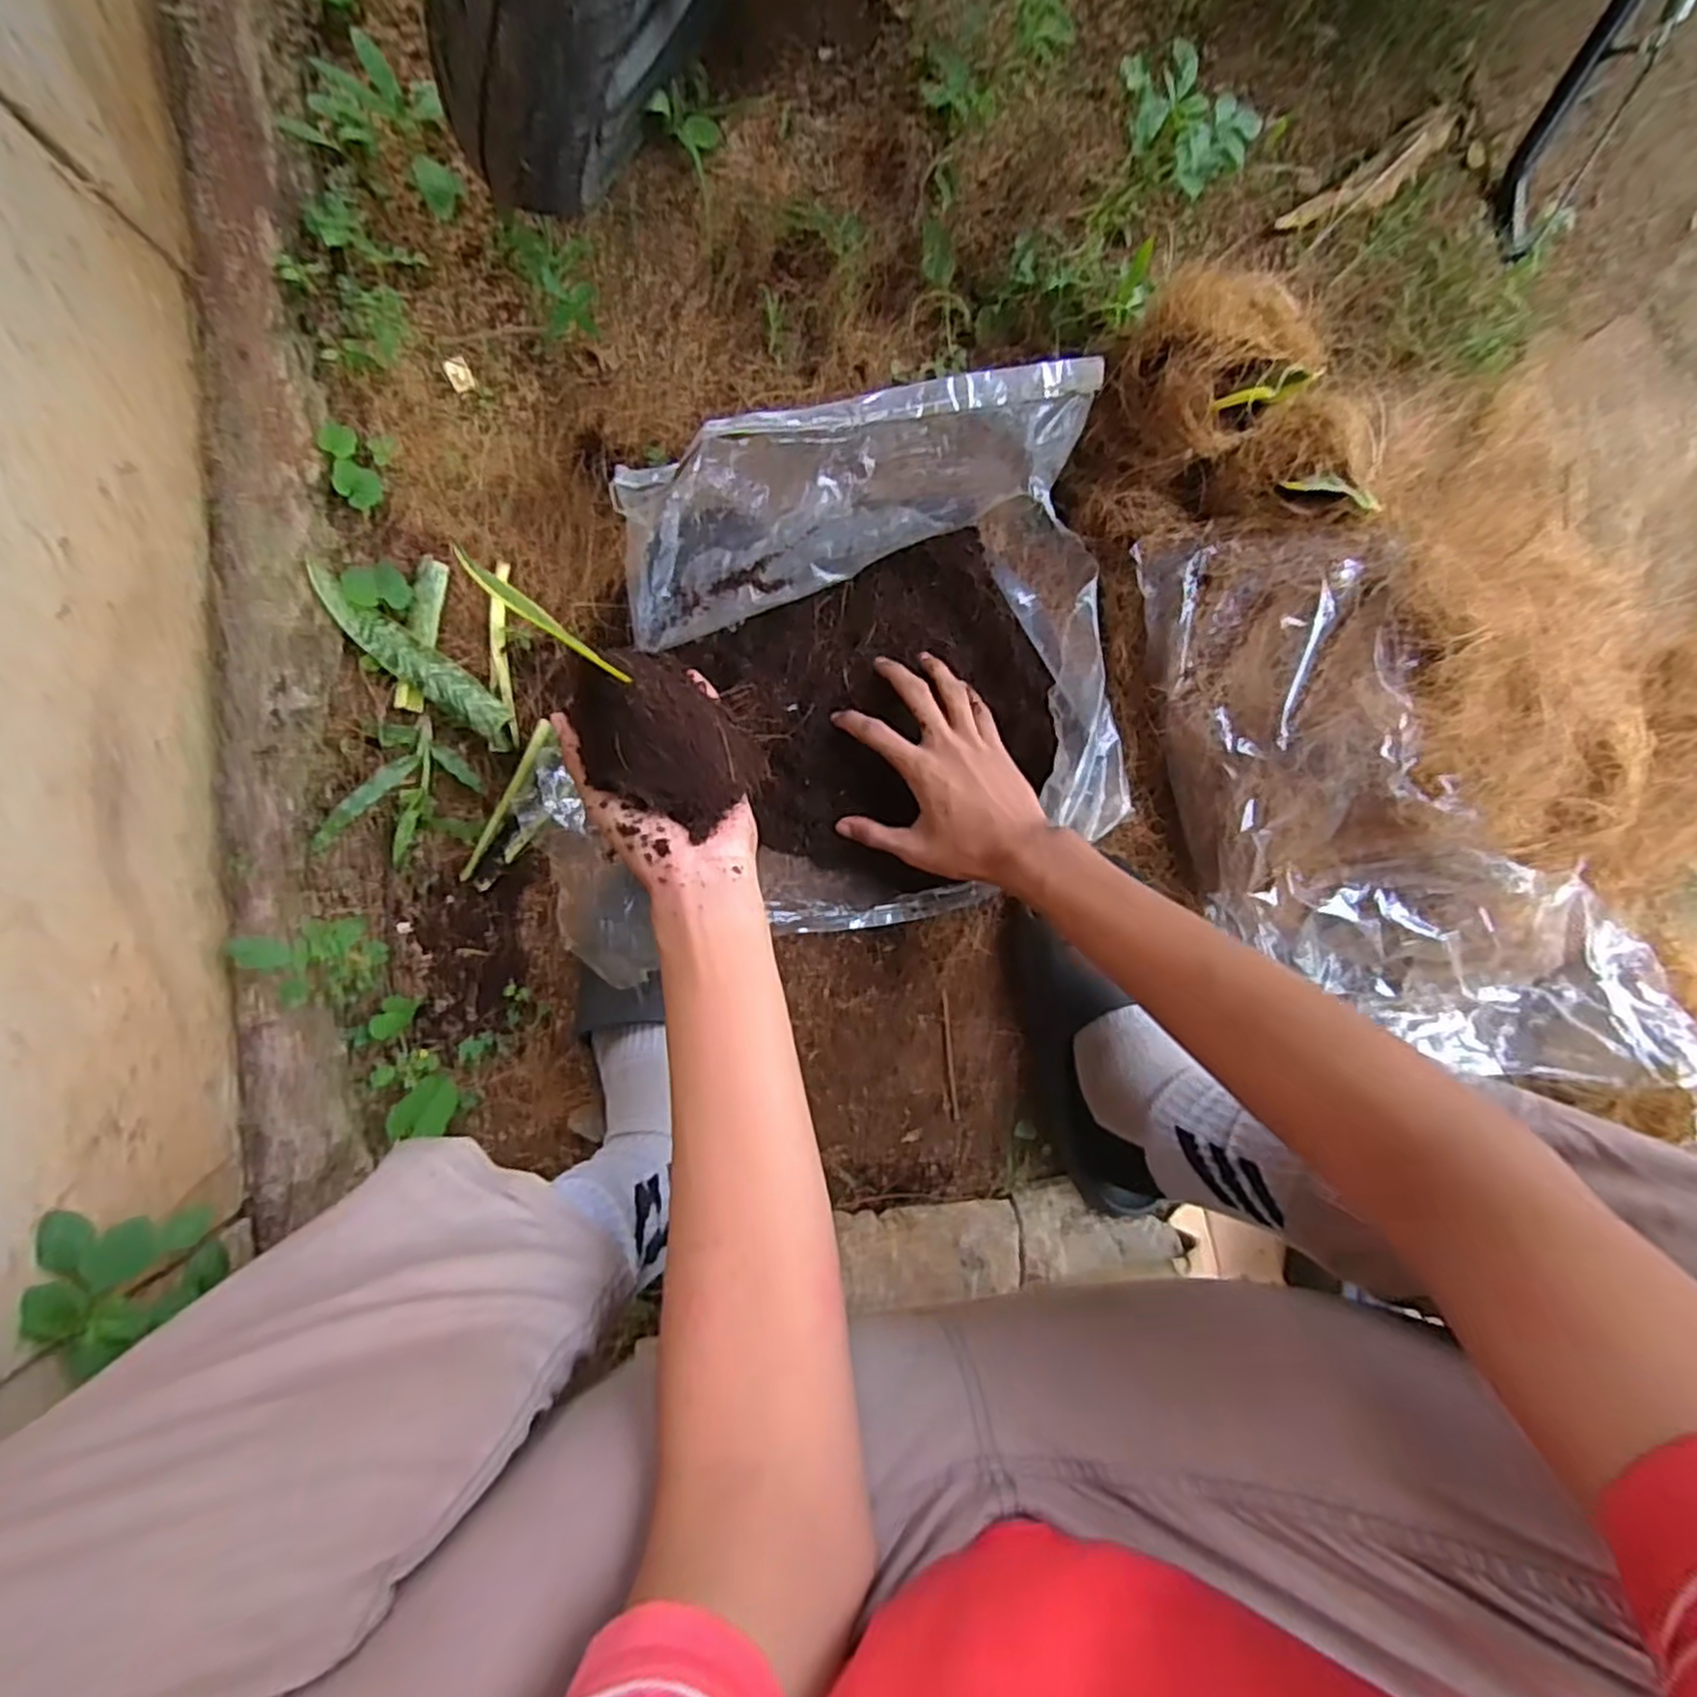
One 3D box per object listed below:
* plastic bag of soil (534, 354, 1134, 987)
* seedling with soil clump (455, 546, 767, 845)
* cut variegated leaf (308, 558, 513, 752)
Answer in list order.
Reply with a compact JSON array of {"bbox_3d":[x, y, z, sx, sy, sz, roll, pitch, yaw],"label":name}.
[{"bbox_3d":[0.003,-0.124,0.540,0.387,0.105,0.350,-7,90,-5],"label":"plastic bag of soil"},{"bbox_3d":[-0.122,-0.077,0.407,0.072,0.077,0.174,-50,123,-4],"label":"seedling with soil clump"},{"bbox_3d":[-0.300,-0.129,0.531,0.154,0.030,0.030,40,86,-5],"label":"cut variegated leaf"}]

